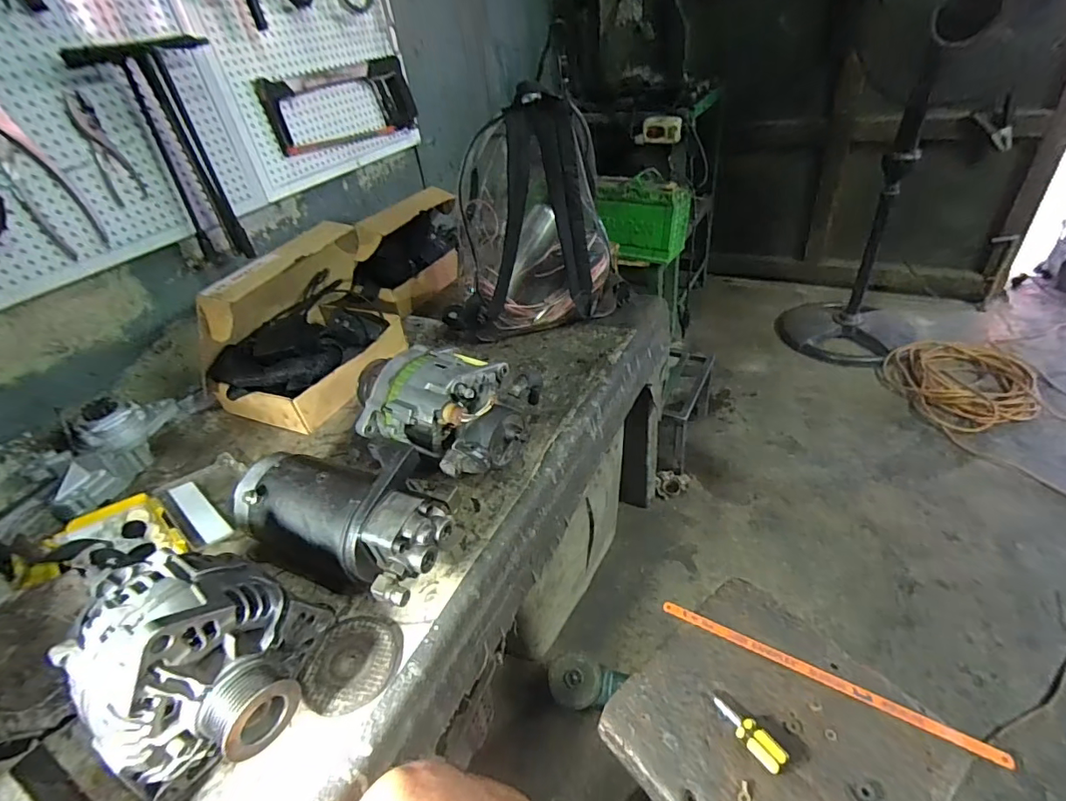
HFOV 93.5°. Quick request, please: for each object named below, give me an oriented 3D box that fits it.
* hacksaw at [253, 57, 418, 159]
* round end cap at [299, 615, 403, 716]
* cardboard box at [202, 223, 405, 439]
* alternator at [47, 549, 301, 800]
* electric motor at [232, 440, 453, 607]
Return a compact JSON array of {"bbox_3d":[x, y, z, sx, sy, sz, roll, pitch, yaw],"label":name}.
[{"bbox_3d":[-0.399,-0.640,1.093,0.047,0.141,0.416,15,43,27],"label":"hacksaw"},{"bbox_3d":[-0.175,0.253,0.490,0.082,0.018,0.094,9,41,21],"label":"round end cap"},{"bbox_3d":[-0.381,-0.152,0.853,0.213,0.238,0.344,8,41,19],"label":"cardboard box"},{"bbox_3d":[-0.281,0.224,0.428,0.150,0.161,0.170,-34,45,-30],"label":"alternator"},{"bbox_3d":[-0.202,0.133,0.573,0.238,0.116,0.136,14,43,25],"label":"electric motor"}]

